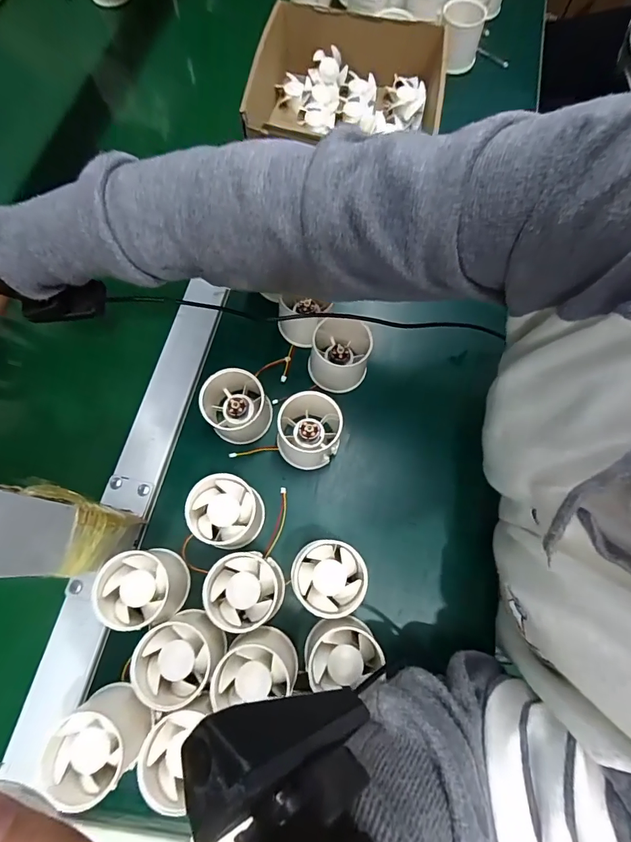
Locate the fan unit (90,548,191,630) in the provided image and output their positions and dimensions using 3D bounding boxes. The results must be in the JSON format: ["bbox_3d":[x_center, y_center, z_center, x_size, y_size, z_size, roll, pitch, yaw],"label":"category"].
[{"bbox_3d":[-0.128,0.124,0.307,0.054,0.046,0.051,4,71,0],"label":"fan unit"}]

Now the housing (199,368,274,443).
[{"bbox_3d":[-0.069,-0.016,0.350,0.056,0.053,0.056,0,71,-1],"label":"housing"}]

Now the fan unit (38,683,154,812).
[{"bbox_3d":[-0.143,0.214,0.272,0.050,0.041,0.055,0,71,-1],"label":"fan unit"}]

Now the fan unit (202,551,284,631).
[{"bbox_3d":[-0.052,0.126,0.307,0.053,0.050,0.050,10,71,2],"label":"fan unit"}]

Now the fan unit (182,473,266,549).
[{"bbox_3d":[-0.071,0.073,0.327,0.053,0.044,0.051,18,72,5],"label":"fan unit"}]

